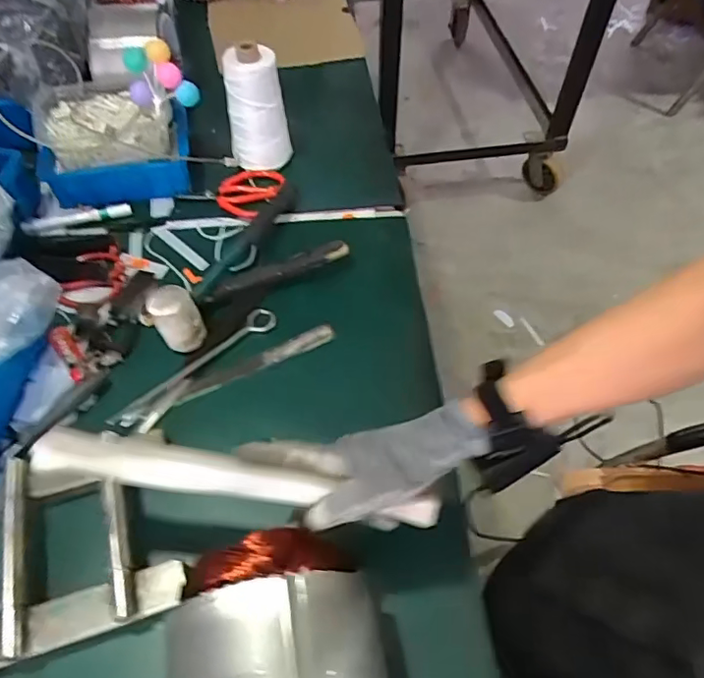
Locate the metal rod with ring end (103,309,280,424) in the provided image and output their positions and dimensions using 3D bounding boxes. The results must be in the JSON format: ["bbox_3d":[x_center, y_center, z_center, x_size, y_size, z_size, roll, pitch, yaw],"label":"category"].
[{"bbox_3d":[-0.179,0.029,0.646,0.218,0.010,0.028,-39,63,-23],"label":"metal rod with ring end"}]

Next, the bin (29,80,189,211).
[{"bbox_3d":[-0.326,-0.268,0.772,0.192,0.112,0.110,-8,56,-6],"label":"bin"}]

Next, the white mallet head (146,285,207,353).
[{"bbox_3d":[-0.197,-0.021,0.637,0.050,0.076,0.046,0,55,0],"label":"white mallet head"}]

